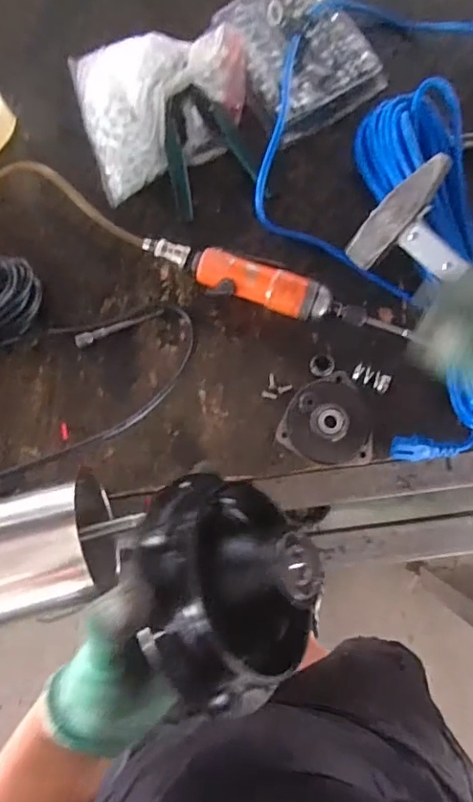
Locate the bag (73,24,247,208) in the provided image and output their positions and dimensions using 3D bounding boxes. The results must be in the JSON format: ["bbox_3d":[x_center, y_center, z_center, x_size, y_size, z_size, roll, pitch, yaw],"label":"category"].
[{"bbox_3d":[-0.078,-0.338,0.599,0.191,0.060,0.173,-18,82,0],"label":"bag"}]

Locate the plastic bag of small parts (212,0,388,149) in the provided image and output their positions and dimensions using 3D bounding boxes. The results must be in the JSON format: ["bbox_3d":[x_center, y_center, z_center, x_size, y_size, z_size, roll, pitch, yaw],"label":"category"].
[{"bbox_3d":[0.068,-0.392,0.610,0.133,0.031,0.173,-31,82,-2],"label":"plastic bag of small parts"}]

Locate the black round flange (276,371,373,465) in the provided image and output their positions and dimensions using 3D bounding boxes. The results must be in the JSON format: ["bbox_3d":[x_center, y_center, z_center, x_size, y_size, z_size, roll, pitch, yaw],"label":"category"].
[{"bbox_3d":[0.092,0.017,0.556,0.094,0.020,0.092,0,82,3],"label":"black round flange"}]

